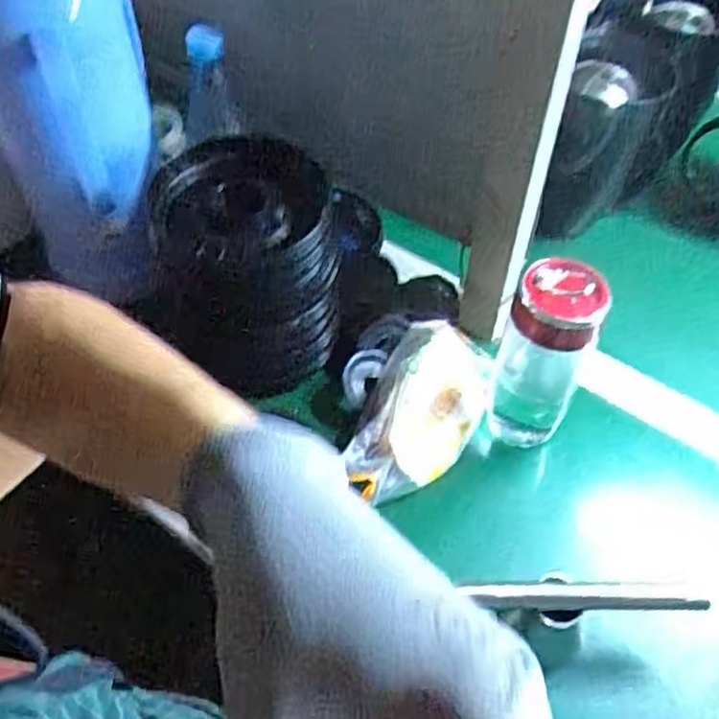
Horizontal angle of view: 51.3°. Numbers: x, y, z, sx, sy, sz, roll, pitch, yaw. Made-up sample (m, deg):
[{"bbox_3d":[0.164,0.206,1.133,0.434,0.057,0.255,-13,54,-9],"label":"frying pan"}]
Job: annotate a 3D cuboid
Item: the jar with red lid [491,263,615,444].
[{"bbox_3d":[0.149,-0.002,0.610,0.069,0.174,0.064,1,51,-1],"label":"jar with red lid"}]

